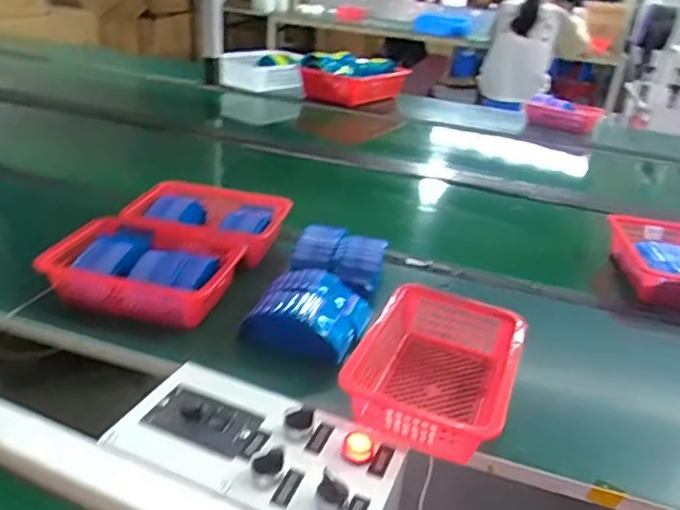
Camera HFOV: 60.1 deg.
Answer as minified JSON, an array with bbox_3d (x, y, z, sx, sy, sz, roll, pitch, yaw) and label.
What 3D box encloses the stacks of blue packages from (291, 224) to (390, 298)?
[{"bbox_3d":[-0.001,0.005,0.863,0.134,0.049,0.087,14,28,15],"label":"stacks of blue packages"}]

